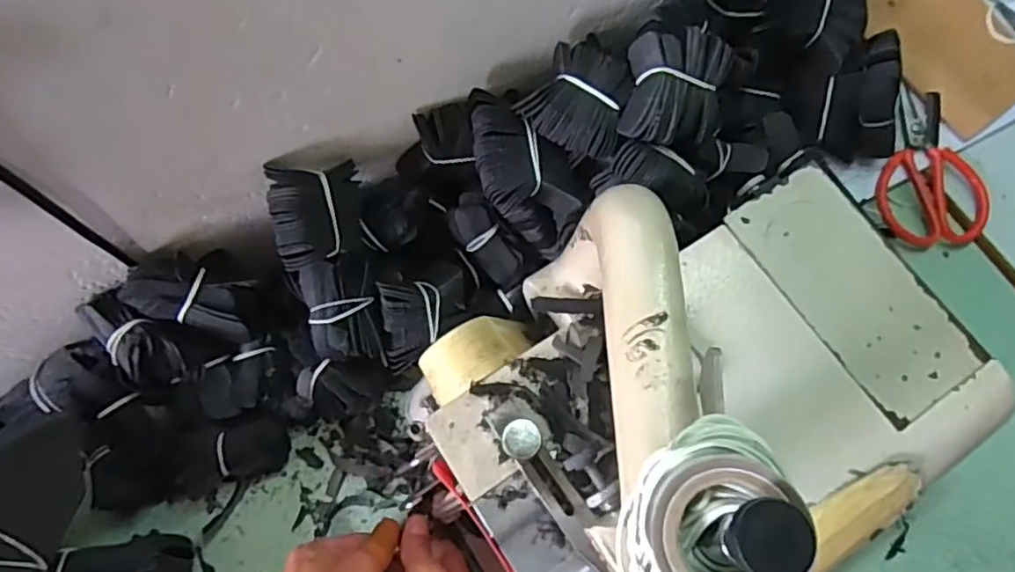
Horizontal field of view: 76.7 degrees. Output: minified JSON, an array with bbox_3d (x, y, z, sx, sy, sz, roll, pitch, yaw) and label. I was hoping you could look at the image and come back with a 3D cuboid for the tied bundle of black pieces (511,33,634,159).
[{"bbox_3d":[0.056,-0.142,0.483,0.075,0.040,0.074,25,73,5],"label":"tied bundle of black pieces"}]

